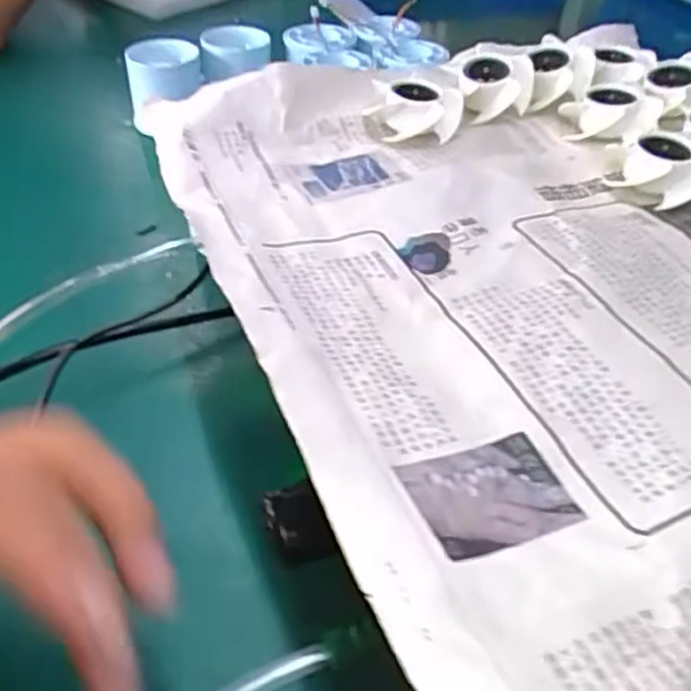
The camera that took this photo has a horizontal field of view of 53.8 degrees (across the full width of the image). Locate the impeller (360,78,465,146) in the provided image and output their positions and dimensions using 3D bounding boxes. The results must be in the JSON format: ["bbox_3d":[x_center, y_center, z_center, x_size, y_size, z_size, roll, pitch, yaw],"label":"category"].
[{"bbox_3d":[0.032,-0.112,0.325,0.044,0.020,0.044,7,42,5],"label":"impeller"}]

